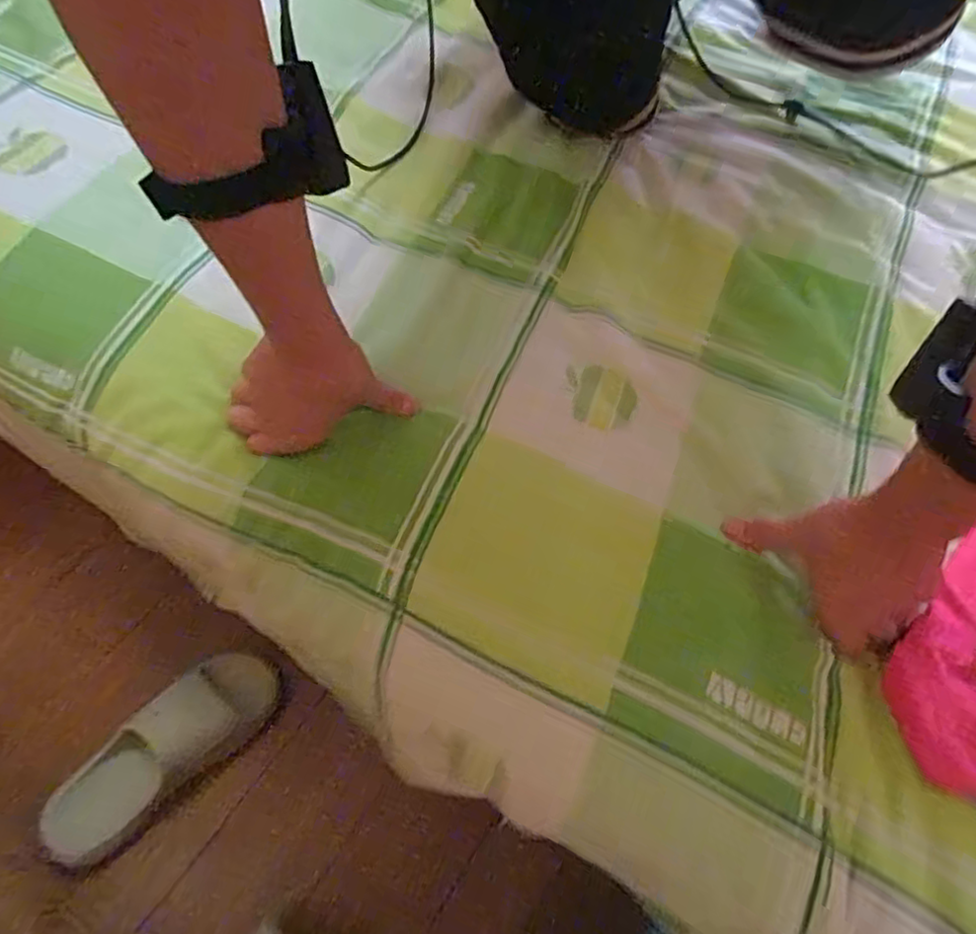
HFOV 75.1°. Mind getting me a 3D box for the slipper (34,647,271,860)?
[{"bbox_3d":[-0.373,0.324,0.733,0.104,0.050,0.267,41,68,19],"label":"slipper"}]

